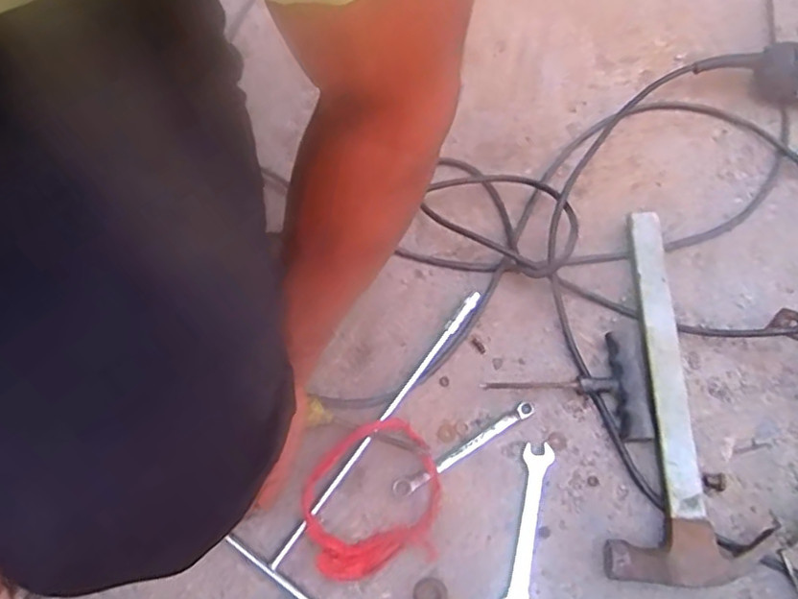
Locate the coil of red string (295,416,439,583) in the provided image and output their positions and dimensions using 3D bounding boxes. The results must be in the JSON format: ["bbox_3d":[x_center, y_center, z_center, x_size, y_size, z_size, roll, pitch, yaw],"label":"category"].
[{"bbox_3d":[-0.022,0.158,0.500,0.111,0.015,0.113,-1,63,1],"label":"coil of red string"}]

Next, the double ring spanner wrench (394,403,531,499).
[{"bbox_3d":[0.055,0.124,0.521,0.138,0.009,0.014,-29,66,-13],"label":"double ring spanner wrench"}]

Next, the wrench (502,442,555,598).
[{"bbox_3d":[0.101,0.184,0.493,0.027,0.005,0.139,11,64,7],"label":"wrench"}]

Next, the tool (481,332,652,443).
[{"bbox_3d":[0.146,0.069,0.541,0.134,0.026,0.095,6,64,4],"label":"tool"}]

